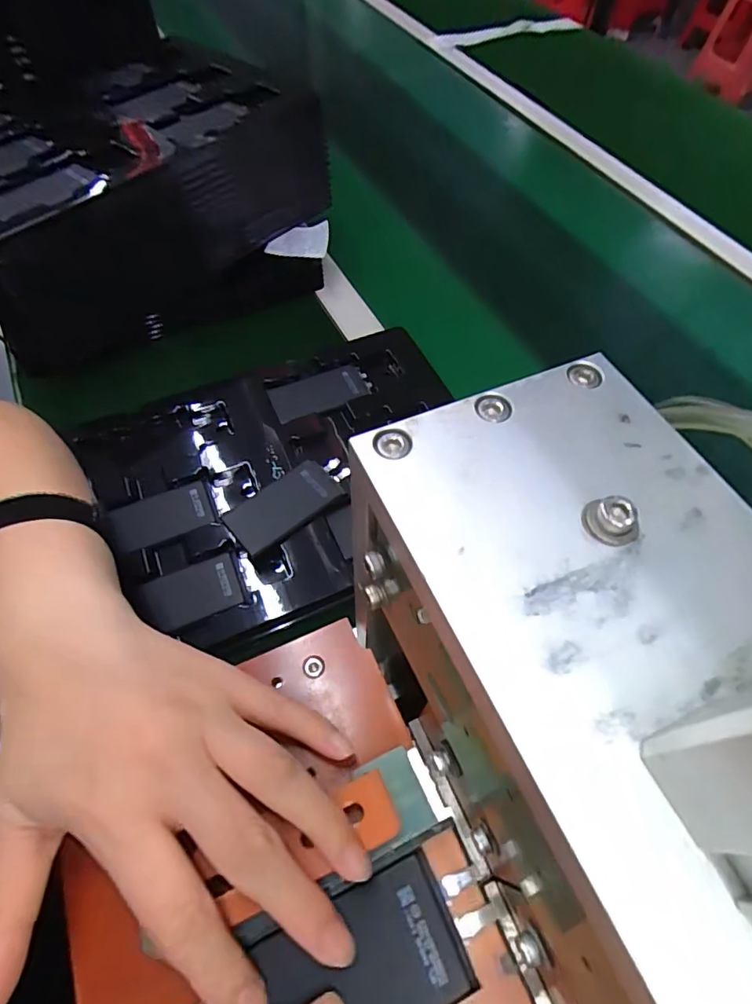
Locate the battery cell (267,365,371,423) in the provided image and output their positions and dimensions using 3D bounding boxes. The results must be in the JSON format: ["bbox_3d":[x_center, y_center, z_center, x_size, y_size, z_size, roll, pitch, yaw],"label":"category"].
[{"bbox_3d":[-0.050,-0.097,0.456,0.084,0.007,0.040,-20,61,-12],"label":"battery cell"}]

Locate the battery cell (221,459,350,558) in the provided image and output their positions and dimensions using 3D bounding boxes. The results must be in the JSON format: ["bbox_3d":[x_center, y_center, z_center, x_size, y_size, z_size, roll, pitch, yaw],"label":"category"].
[{"bbox_3d":[-0.062,0.001,0.386,0.097,0.010,0.045,-34,65,-19],"label":"battery cell"}]

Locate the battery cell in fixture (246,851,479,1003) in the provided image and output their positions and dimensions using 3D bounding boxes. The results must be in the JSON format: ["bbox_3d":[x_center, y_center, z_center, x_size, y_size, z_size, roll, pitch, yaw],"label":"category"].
[{"bbox_3d":[-0.012,0.160,0.174,0.081,0.007,0.042,-19,63,-13],"label":"battery cell in fixture"}]

